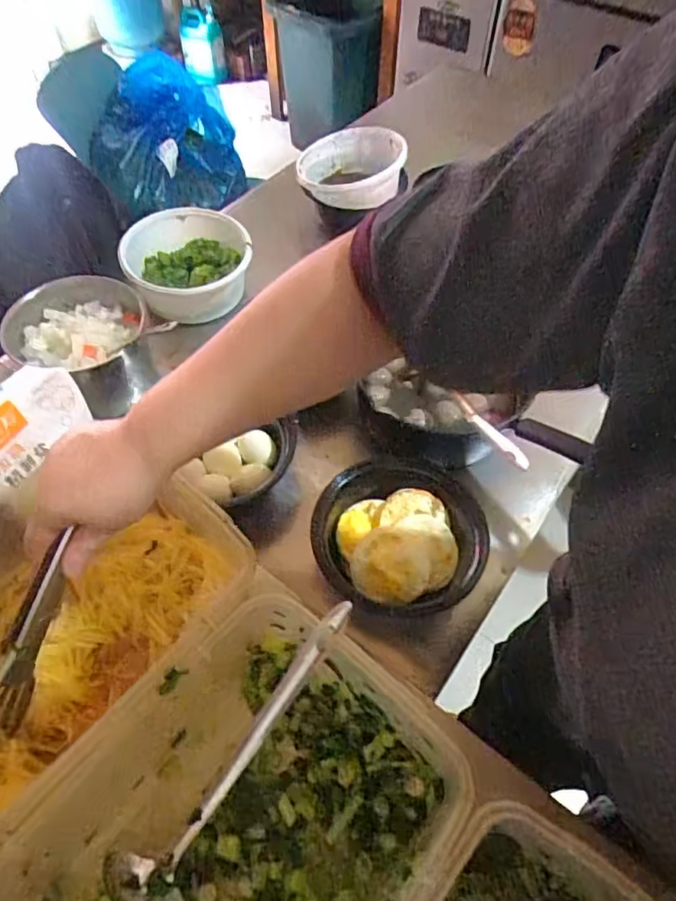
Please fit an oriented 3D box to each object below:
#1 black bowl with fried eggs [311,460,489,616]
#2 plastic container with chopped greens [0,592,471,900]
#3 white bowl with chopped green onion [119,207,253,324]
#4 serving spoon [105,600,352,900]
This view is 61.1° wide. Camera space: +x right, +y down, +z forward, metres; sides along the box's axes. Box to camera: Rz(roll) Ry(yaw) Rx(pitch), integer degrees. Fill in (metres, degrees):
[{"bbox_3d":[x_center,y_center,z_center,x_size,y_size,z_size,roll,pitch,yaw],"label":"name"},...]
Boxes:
[{"bbox_3d":[0.062,0.088,0.593,0.175,0.050,0.160,1,56,-1],"label":"black bowl with fried eggs"},{"bbox_3d":[-0.080,0.285,0.394,0.228,0.098,0.326,35,62,20],"label":"plastic container with chopped greens"},{"bbox_3d":[-0.229,-0.289,0.889,0.186,0.083,0.205,-19,58,-14],"label":"white bowl with chopped green onion"},{"bbox_3d":[-0.069,0.216,0.413,0.050,0.021,0.251,34,79,20],"label":"serving spoon"}]

